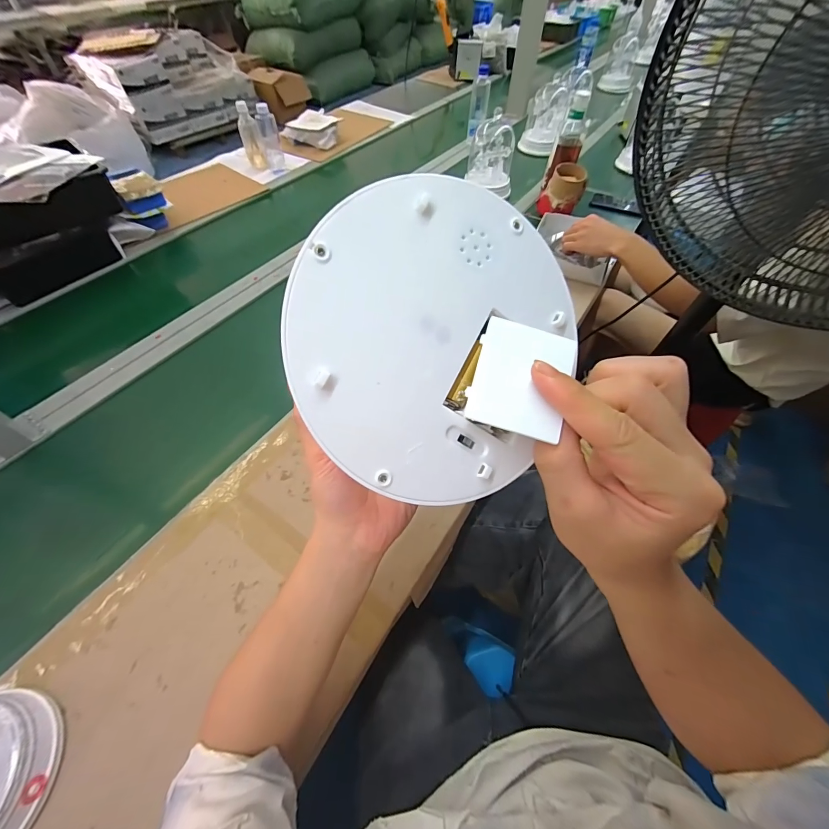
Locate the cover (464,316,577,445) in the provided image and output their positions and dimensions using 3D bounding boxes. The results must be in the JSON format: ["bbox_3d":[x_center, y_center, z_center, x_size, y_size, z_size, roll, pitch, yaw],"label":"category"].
[{"bbox_3d":[0.052,-0.018,0.175,0.045,0.004,0.054,17,79,2],"label":"cover"}]

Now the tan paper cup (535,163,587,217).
[{"bbox_3d":[0.407,-0.620,0.978,0.086,0.106,0.077,-28,60,-19],"label":"tan paper cup"}]

